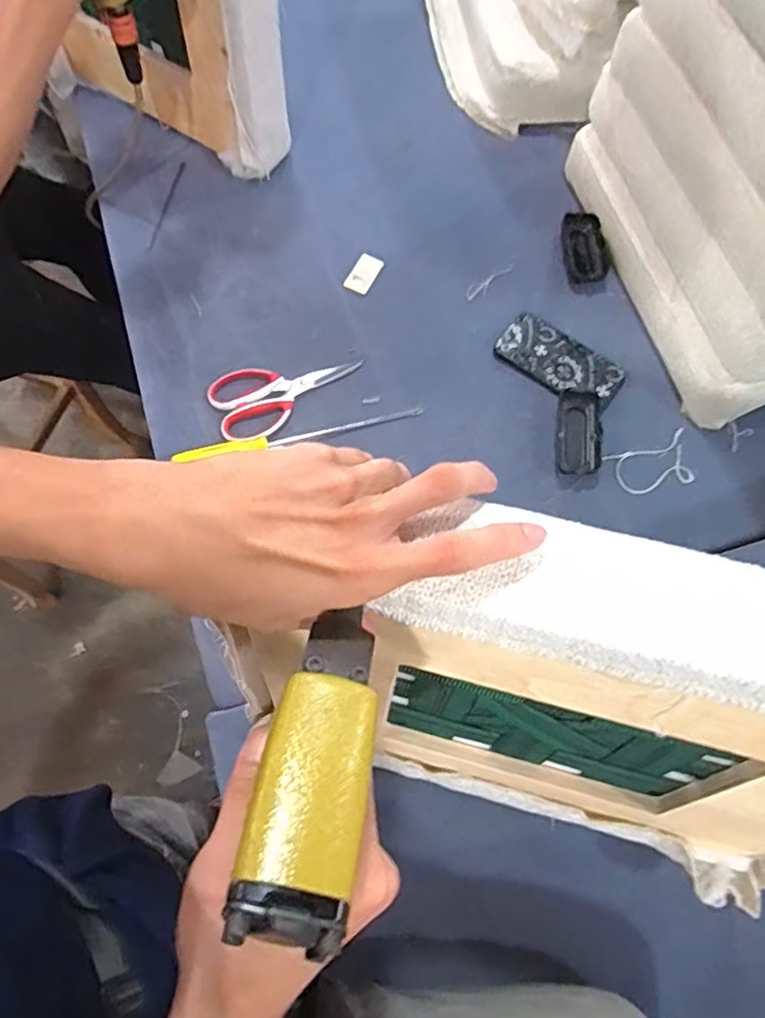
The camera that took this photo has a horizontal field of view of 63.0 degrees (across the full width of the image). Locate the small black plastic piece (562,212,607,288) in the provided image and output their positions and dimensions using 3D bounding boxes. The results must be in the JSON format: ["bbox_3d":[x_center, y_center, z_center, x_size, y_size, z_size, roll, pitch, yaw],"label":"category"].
[{"bbox_3d":[0.282,-0.364,0.872,0.055,0.014,0.114,-2,69,-2],"label":"small black plastic piece"}]

